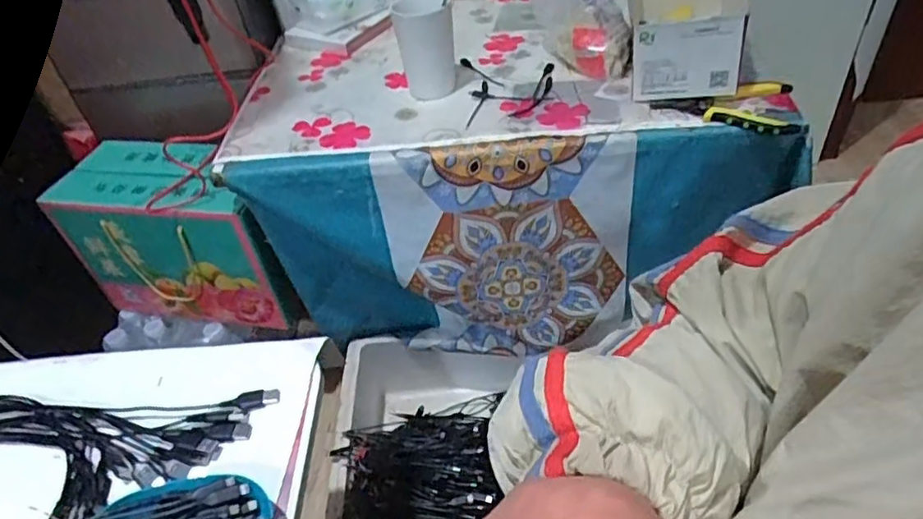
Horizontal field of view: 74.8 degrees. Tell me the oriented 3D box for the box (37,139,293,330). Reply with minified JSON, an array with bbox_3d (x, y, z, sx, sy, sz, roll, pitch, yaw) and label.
[{"bbox_3d":[-0.425,-0.039,0.958,0.345,0.239,0.155,5,44,13],"label":"box"}]

